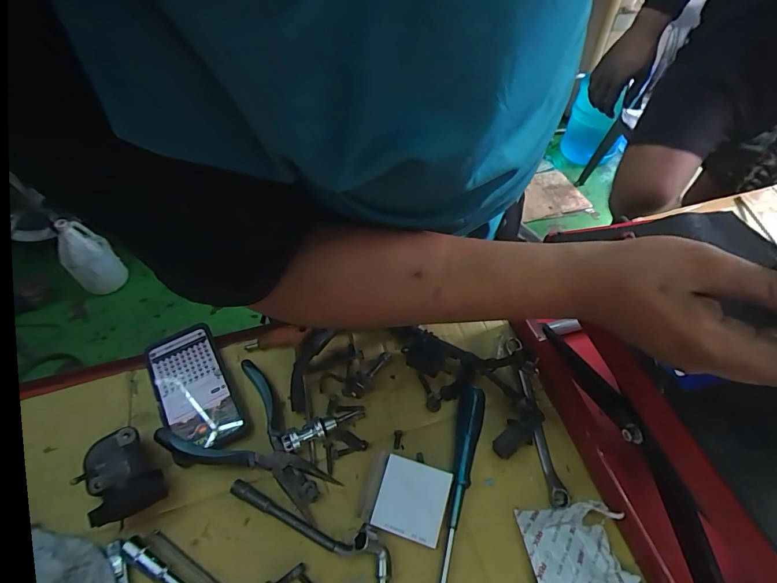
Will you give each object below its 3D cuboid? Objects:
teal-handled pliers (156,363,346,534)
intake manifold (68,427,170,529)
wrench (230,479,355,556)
[{"bbox_3d":[-0.136,0.162,0.423,0.176,0.031,0.120,32,58,23],"label":"teal-handled pliers"},{"bbox_3d":[-0.261,0.178,0.391,0.057,0.061,0.067,-29,57,-21],"label":"intake manifold"},{"bbox_3d":[-0.094,0.219,0.391,0.133,0.021,0.014,21,54,16],"label":"wrench"}]

